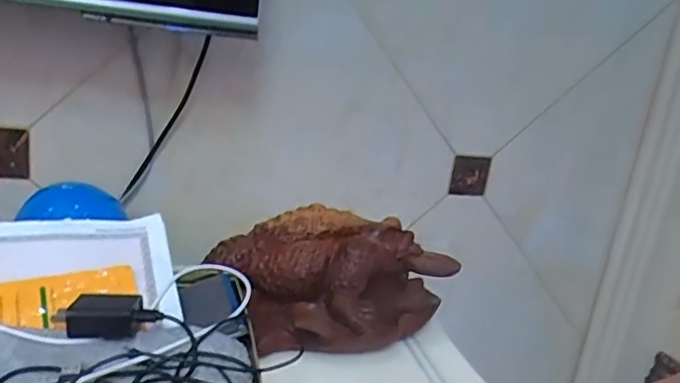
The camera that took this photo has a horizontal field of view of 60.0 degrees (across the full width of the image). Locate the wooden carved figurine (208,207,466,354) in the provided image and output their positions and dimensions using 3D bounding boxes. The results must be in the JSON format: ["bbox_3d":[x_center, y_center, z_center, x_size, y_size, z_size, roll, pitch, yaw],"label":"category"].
[{"bbox_3d":[0.001,0.090,0.611,0.250,0.112,0.114,0,19,-25],"label":"wooden carved figurine"}]

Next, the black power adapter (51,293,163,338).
[{"bbox_3d":[-0.178,0.095,0.449,0.074,0.018,0.035,3,18,-18],"label":"black power adapter"}]

